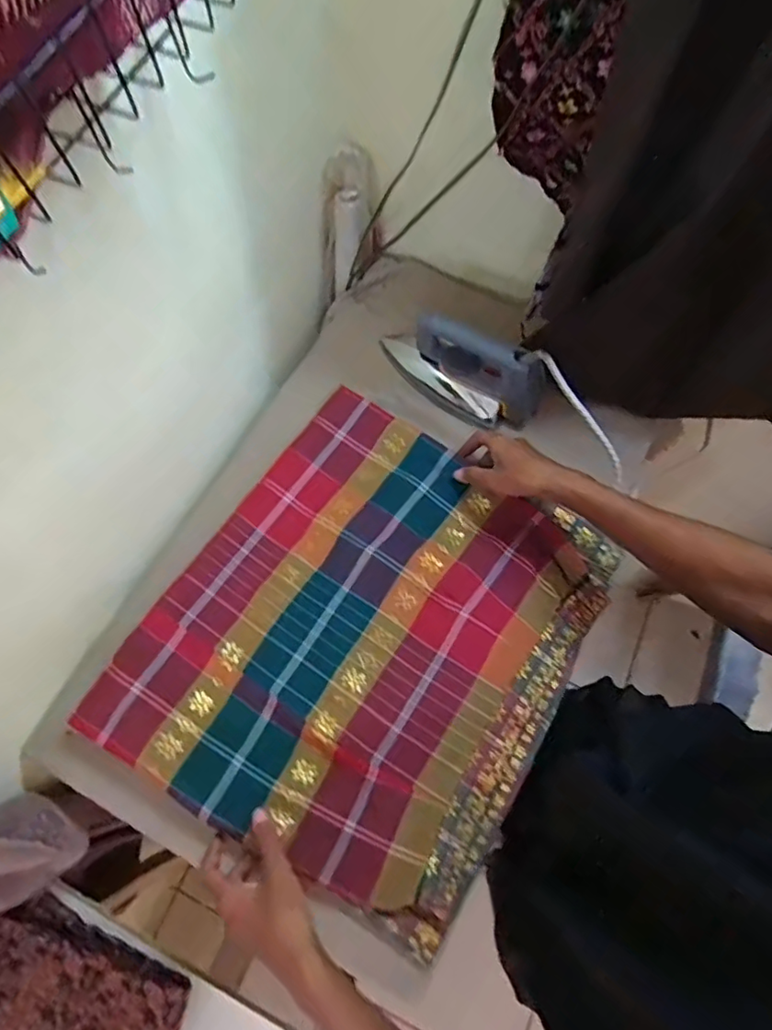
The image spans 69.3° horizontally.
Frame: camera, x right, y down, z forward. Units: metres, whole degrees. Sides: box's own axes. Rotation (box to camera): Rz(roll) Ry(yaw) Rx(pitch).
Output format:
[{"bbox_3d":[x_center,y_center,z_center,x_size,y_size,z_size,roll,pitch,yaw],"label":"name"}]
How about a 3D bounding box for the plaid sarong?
[{"bbox_3d":[-0.017,0.126,0.619,0.419,0.032,0.463,30,72,11],"label":"plaid sarong"}]

